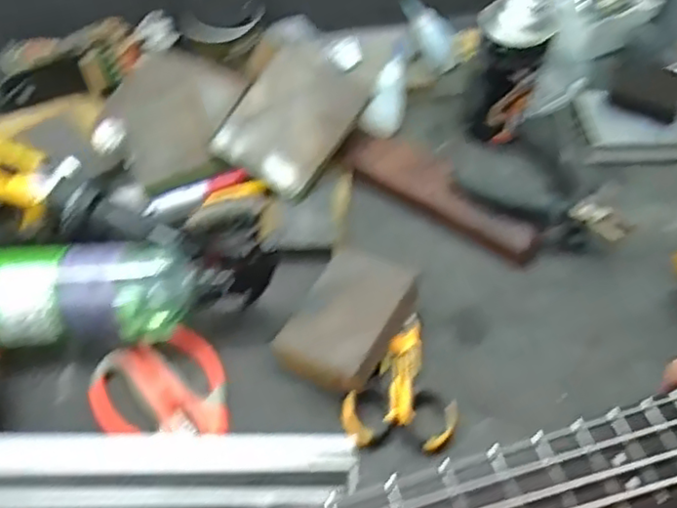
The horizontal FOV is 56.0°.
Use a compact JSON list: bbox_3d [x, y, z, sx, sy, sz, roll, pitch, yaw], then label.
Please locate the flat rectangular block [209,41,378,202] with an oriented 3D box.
[{"bbox_3d":[-0.040,-0.123,0.562,0.098,0.015,0.132,30,79,8],"label":"flat rectangular block"}]

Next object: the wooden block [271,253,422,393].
[{"bbox_3d":[0.008,0.049,0.474,0.070,0.031,0.110,27,56,16],"label":"wooden block"}]

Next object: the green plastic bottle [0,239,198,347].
[{"bbox_3d":[-0.195,0.029,0.465,0.175,0.060,0.072,-10,54,-10],"label":"green plastic bottle"}]

